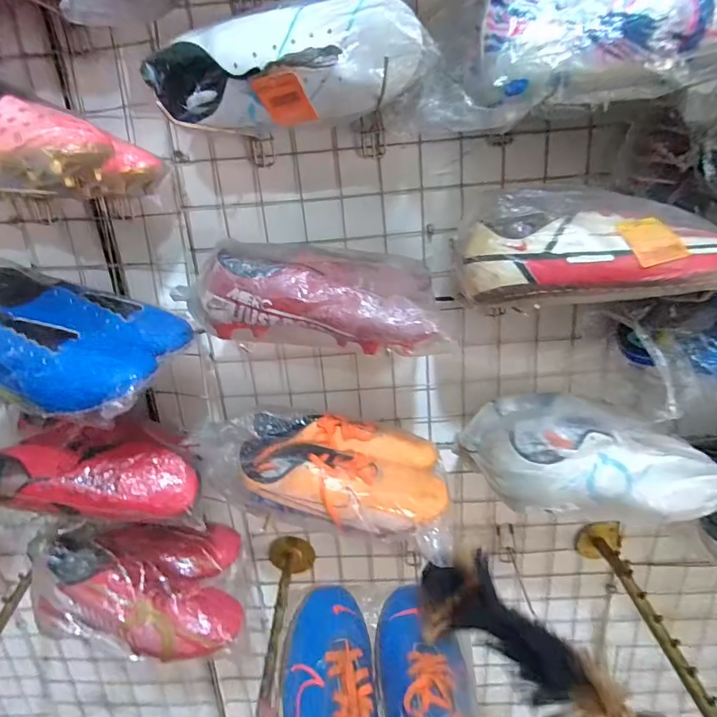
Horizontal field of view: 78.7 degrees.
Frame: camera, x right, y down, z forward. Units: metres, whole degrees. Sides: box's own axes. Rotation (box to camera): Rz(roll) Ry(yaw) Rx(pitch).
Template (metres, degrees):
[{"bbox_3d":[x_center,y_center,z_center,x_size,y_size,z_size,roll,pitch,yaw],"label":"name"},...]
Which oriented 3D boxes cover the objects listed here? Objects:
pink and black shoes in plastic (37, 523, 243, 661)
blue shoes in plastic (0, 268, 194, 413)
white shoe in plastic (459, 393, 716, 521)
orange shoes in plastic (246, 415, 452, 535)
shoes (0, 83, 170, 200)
[{"bbox_3d":[-0.285,0.298,0.571,0.245,0.094,0.133,-5,20,-4],"label":"pink and black shoes in plastic"},{"bbox_3d":[-0.310,-0.031,0.478,0.224,0.111,0.141,3,21,19],"label":"blue shoes in plastic"},{"bbox_3d":[0.264,0.104,0.494,0.271,0.089,0.113,0,20,10],"label":"white shoe in plastic"},{"bbox_3d":[-0.012,0.122,0.521,0.220,0.093,0.123,0,20,12],"label":"orange shoes in plastic"},{"bbox_3d":[-0.335,-0.216,0.431,0.229,0.099,0.179,-1,20,8],"label":"shoes"}]

